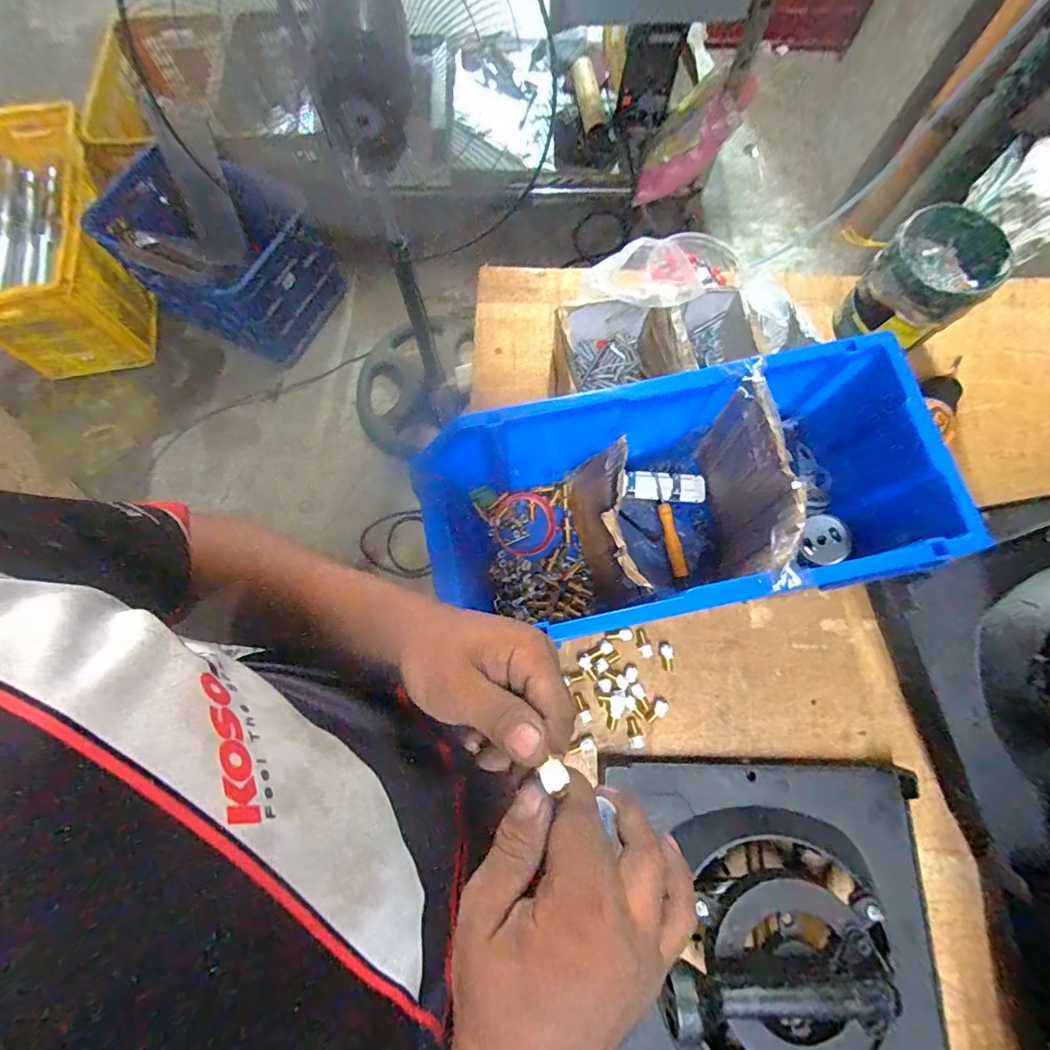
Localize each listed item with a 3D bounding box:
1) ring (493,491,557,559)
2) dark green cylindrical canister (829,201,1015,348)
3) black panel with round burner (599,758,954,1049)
[{"bbox_3d":[-0.001,-0.001,0.544,0.068,0.004,0.067,0,87,-2],"label":"ring"},{"bbox_3d":[0.448,-0.269,0.580,0.109,0.135,0.116,0,75,1],"label":"dark green cylindrical canister"},{"bbox_3d":[0.225,0.376,0.419,0.296,0.096,0.304,1,75,1],"label":"black panel with round burner"}]

